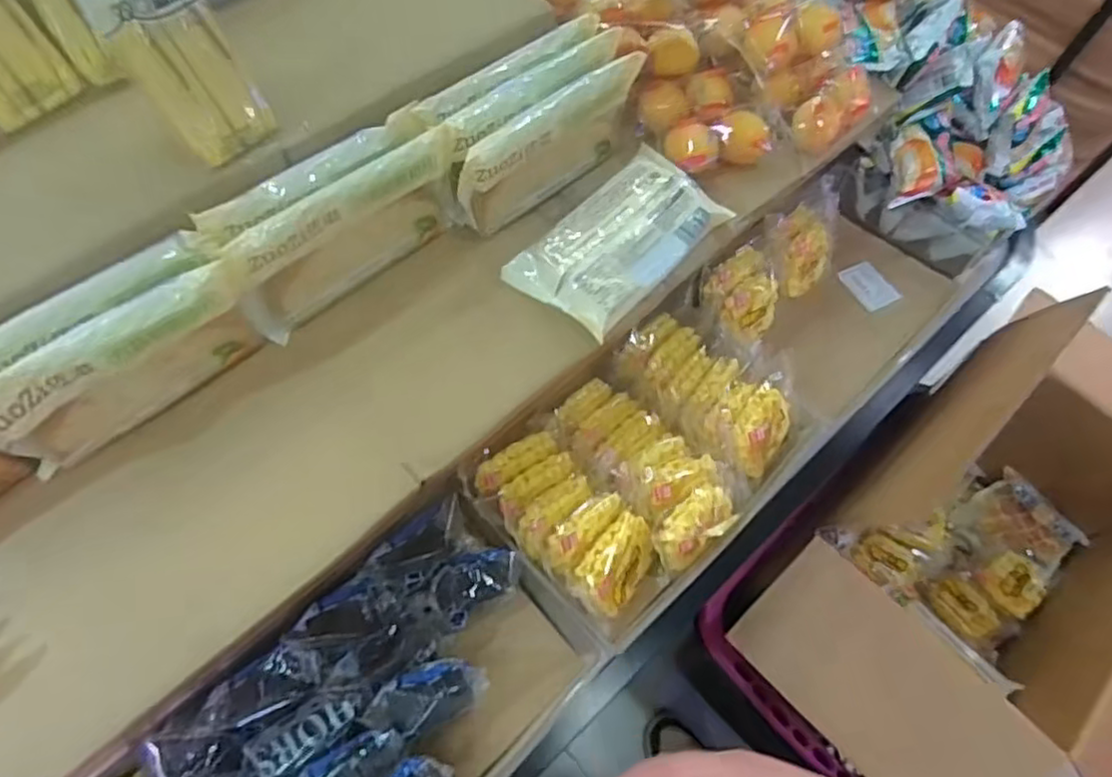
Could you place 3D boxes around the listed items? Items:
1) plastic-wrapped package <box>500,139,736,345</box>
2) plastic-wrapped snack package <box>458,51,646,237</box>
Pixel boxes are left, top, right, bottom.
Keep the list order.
[{"bbox_3d":[0.056,-0.130,0.565,0.100,0.022,0.180,39,67,15],"label":"plastic-wrapped package"},{"bbox_3d":[-0.001,-0.199,0.561,0.023,0.088,0.186,42,68,17],"label":"plastic-wrapped snack package"}]

